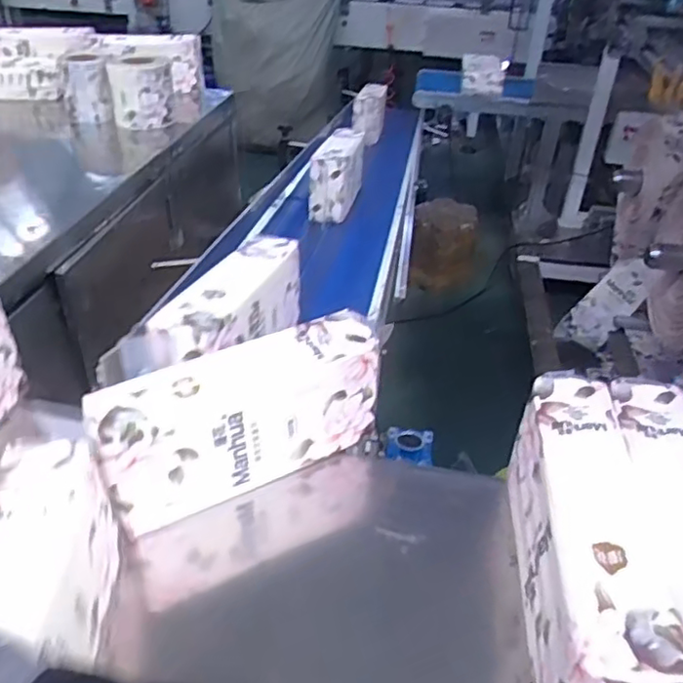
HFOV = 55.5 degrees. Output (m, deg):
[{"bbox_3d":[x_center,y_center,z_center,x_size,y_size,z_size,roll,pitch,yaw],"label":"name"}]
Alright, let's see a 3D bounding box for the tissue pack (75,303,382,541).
[{"bbox_3d":[-0.121,0.090,0.789,0.333,0.161,0.087,-17,42,-24],"label":"tissue pack"}]

